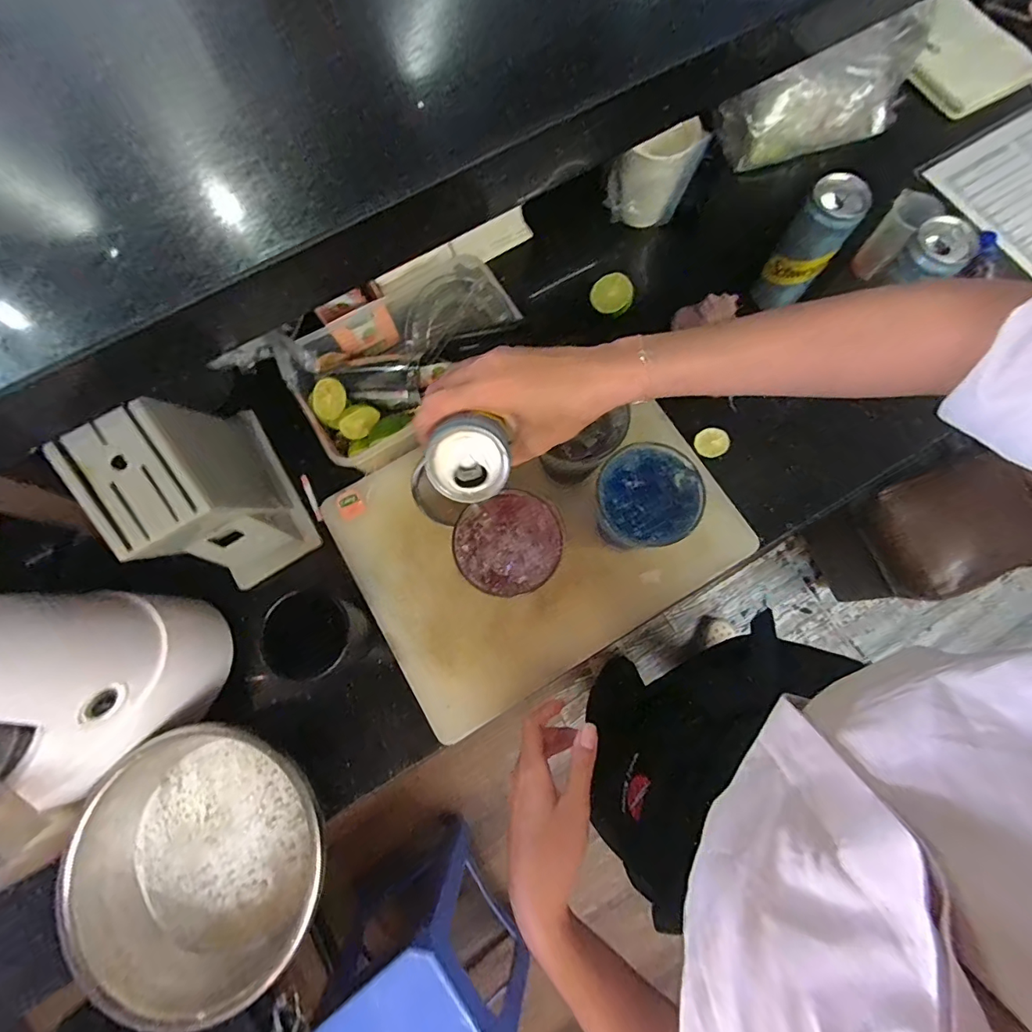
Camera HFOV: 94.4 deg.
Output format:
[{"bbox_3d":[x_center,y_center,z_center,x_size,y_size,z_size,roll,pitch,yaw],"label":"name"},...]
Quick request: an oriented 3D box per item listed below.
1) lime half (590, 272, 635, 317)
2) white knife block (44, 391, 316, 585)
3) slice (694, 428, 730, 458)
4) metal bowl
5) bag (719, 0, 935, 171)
[{"bbox_3d":[0.123,-0.273,0.597,0.057,0.025,0.048,27,100,30],"label":"lime half"},{"bbox_3d":[-0.306,-0.036,0.459,0.097,0.210,0.167,-31,77,-6],"label":"white knife block"},{"bbox_3d":[0.231,-0.086,0.561,0.036,0.011,0.039,0,76,2],"label":"slice"},{"bbox_3d":[-0.273,0.296,0.426,0.220,0.066,0.208,0,76,2],"label":"metal bowl"},{"bbox_3d":[0.407,-0.555,0.625,0.258,0.107,0.093,-16,76,-2],"label":"bag"}]

